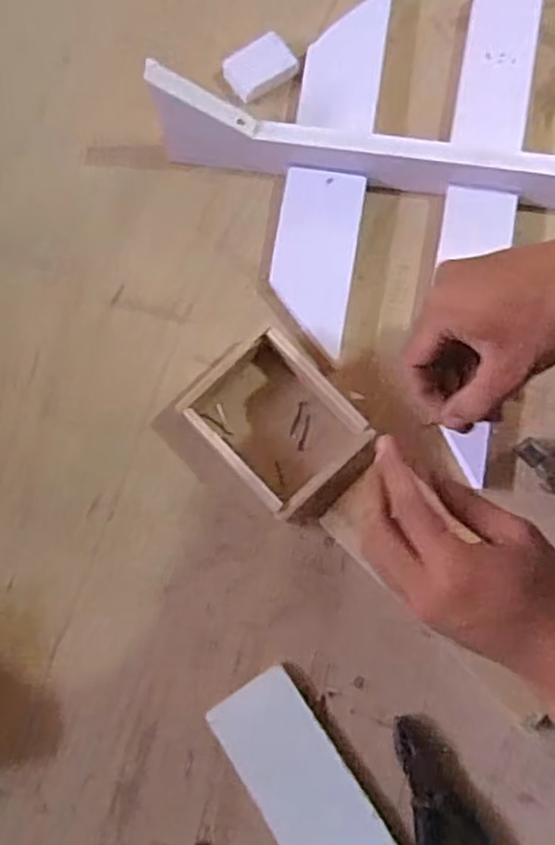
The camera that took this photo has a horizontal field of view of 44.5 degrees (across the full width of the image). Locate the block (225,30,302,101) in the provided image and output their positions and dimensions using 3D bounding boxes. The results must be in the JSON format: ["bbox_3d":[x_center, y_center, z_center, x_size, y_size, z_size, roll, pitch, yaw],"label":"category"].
[{"bbox_3d":[-0.017,-0.337,0.642,0.064,0.015,0.045,-30,80,-4],"label":"block"}]

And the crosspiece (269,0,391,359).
[{"bbox_3d":[0.047,-0.236,0.621,0.071,0.022,0.338,9,79,3],"label":"crosspiece"}]

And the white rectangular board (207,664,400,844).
[{"bbox_3d":[0.039,0.306,0.510,0.076,0.010,0.236,-33,78,-17],"label":"white rectangular board"}]

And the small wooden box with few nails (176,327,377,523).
[{"bbox_3d":[0.003,0.004,0.558,0.105,0.044,0.139,-44,81,-7],"label":"small wooden box with few nails"}]

